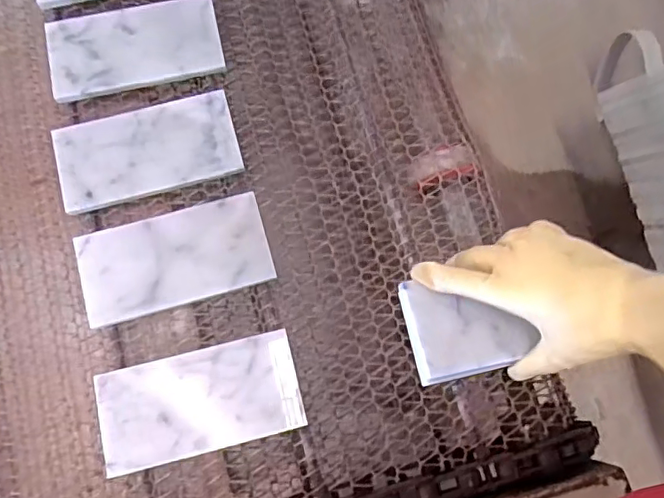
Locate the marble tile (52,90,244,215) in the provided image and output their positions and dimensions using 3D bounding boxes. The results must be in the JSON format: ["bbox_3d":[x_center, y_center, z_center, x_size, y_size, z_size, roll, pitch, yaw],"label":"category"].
[{"bbox_3d":[-0.162,-0.086,0.495,0.154,0.006,0.080,-15,76,-5],"label":"marble tile"}]

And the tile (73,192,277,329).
[{"bbox_3d":[-0.131,0.007,0.470,0.152,0.004,0.076,-15,81,-6],"label":"tile"}]

